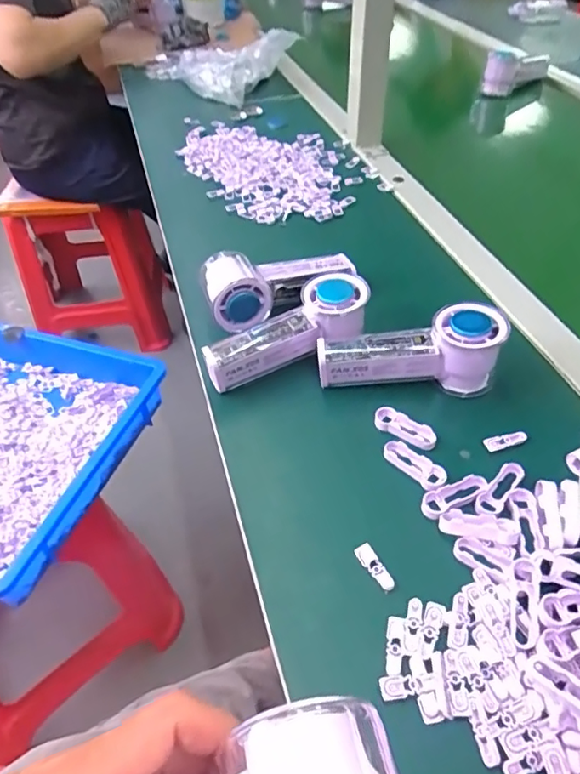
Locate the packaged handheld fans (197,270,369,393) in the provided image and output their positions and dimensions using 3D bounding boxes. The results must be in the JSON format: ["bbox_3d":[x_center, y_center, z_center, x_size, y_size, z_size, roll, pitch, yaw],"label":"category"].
[{"bbox_3d":[-0.002,-0.049,0.479,0.158,0.043,0.055,-30,50,-6],"label":"packaged handheld fans"}]

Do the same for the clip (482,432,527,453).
[{"bbox_3d":[0.170,0.043,0.431,0.035,0.006,0.010,-13,47,-9],"label":"clip"}]

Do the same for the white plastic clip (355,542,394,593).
[{"bbox_3d":[0.055,0.118,0.359,0.011,0.004,0.034,-22,49,-17],"label":"white plastic clip"}]

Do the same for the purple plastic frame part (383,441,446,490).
[{"bbox_3d":[0.095,0.059,0.416,0.020,0.006,0.050,-36,54,-28],"label":"purple plastic frame part"}]

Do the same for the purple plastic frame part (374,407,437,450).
[{"bbox_3d":[0.093,0.032,0.440,0.052,0.006,0.019,24,52,24],"label":"purple plastic frame part"}]

